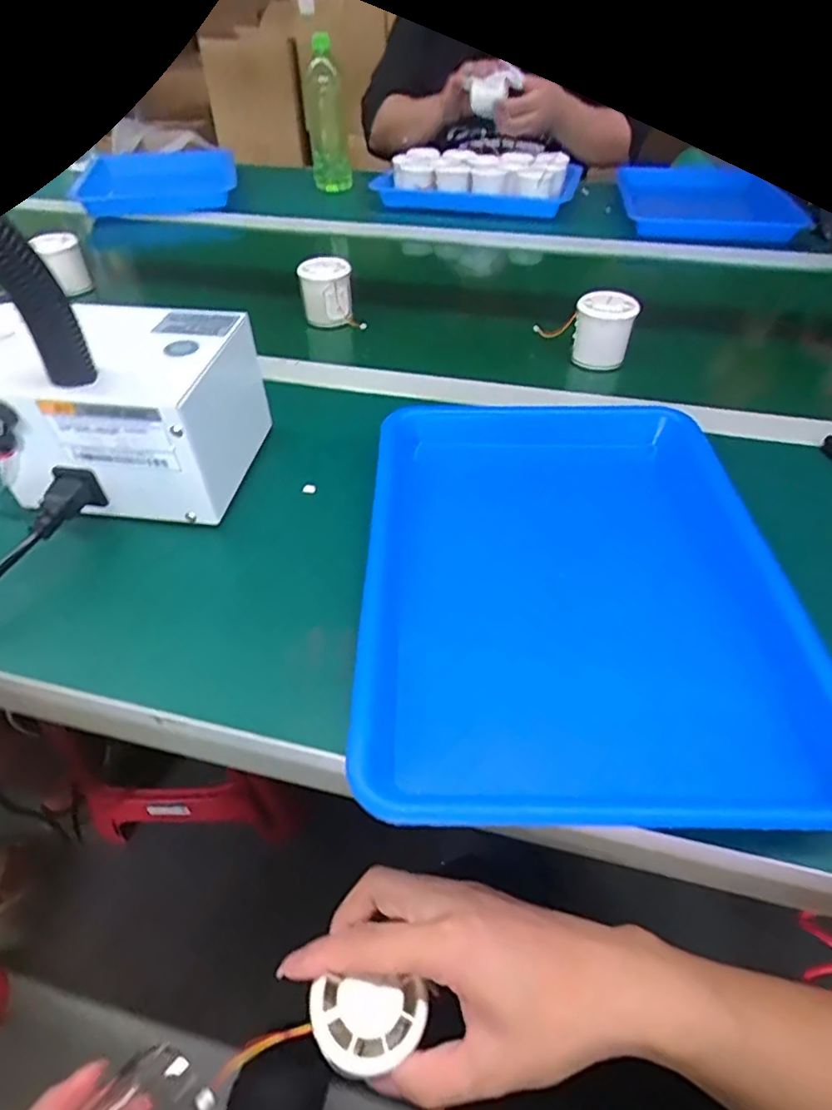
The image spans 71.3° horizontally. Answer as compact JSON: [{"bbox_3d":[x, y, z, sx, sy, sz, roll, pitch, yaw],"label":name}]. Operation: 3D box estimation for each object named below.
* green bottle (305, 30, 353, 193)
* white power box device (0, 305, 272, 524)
[{"bbox_3d":[-0.148,-0.726,0.985,0.064,0.207,0.077,-8,46,-7],"label":"green bottle"},{"bbox_3d":[-0.210,-0.102,0.431,0.155,0.106,0.133,5,46,6],"label":"white power box device"}]

